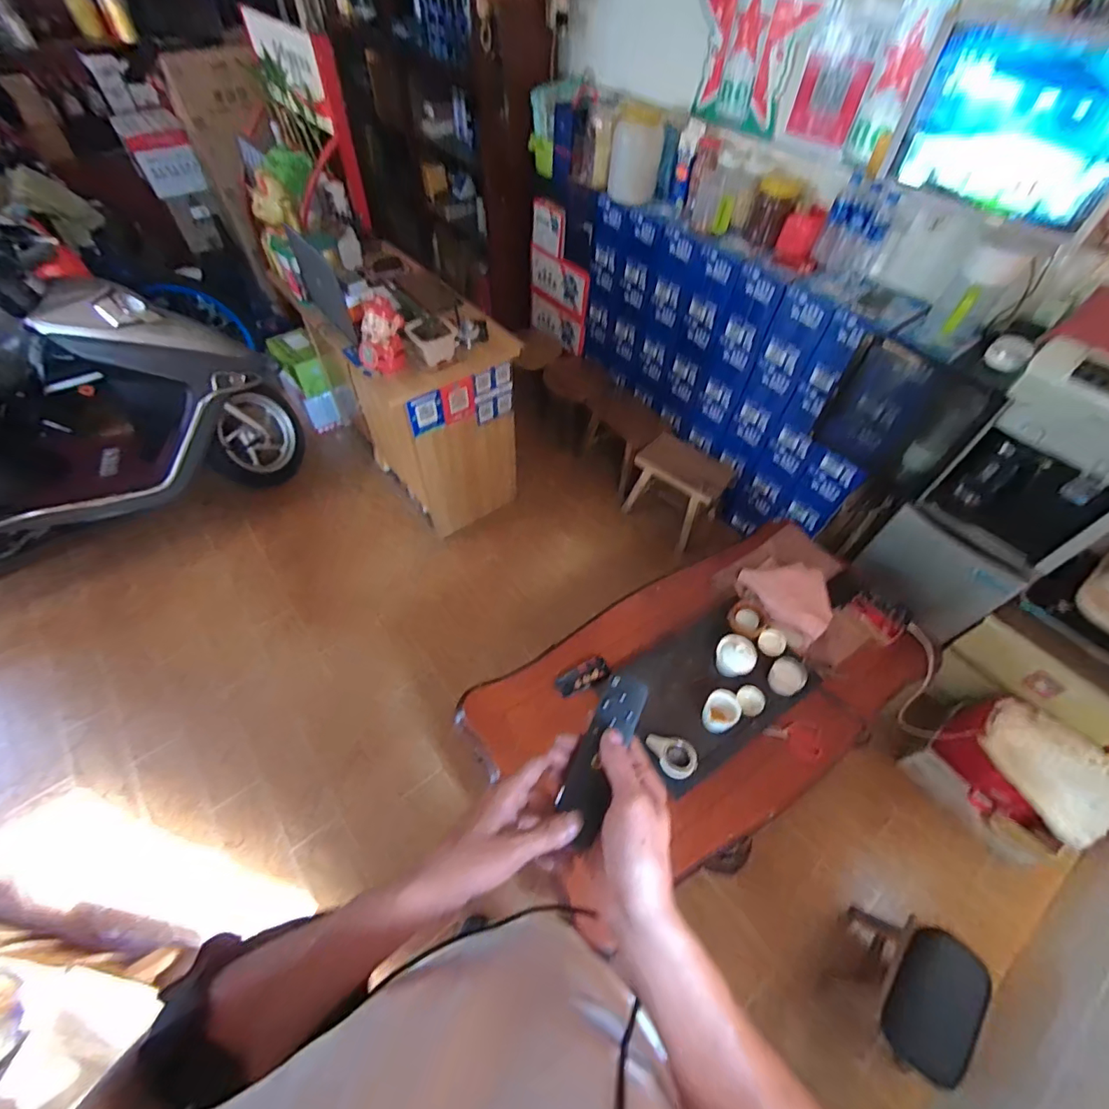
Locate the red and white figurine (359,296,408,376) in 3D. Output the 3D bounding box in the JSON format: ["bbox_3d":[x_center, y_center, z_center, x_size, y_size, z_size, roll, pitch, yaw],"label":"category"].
[{"bbox_3d":[-0.518,-0.646,1.454,0.142,0.178,0.145,-17,56,-14],"label":"red and white figurine"}]

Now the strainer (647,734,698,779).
[{"bbox_3d":[0.255,0.439,1.069,0.111,0.031,0.073,17,55,10],"label":"strainer"}]

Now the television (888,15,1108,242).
[{"bbox_3d":[1.060,-0.965,1.115,0.080,0.329,0.477,-29,60,-22],"label":"television"}]

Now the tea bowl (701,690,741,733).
[{"bbox_3d":[0.368,0.352,1.097,0.086,0.055,0.077,-28,60,-21],"label":"tea bowl"}]

